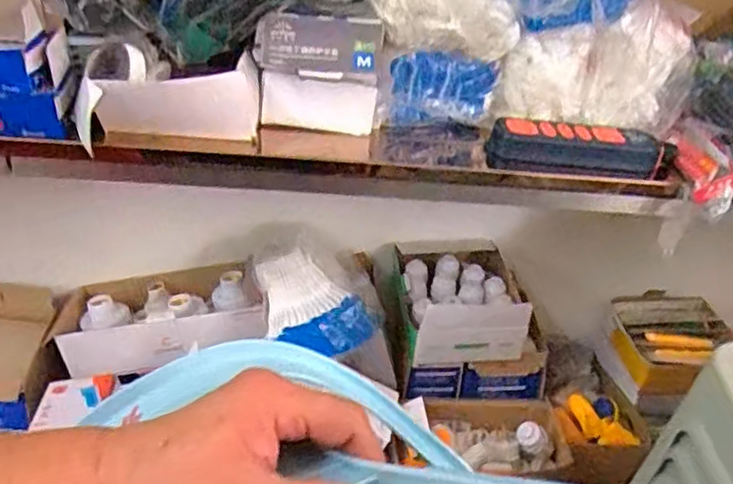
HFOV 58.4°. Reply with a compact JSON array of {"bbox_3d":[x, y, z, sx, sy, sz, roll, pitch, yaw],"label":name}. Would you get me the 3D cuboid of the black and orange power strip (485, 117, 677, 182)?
[{"bbox_3d":[0.247,-0.106,0.750,0.215,0.043,0.060,7,31,1],"label":"black and orange power strip"}]

